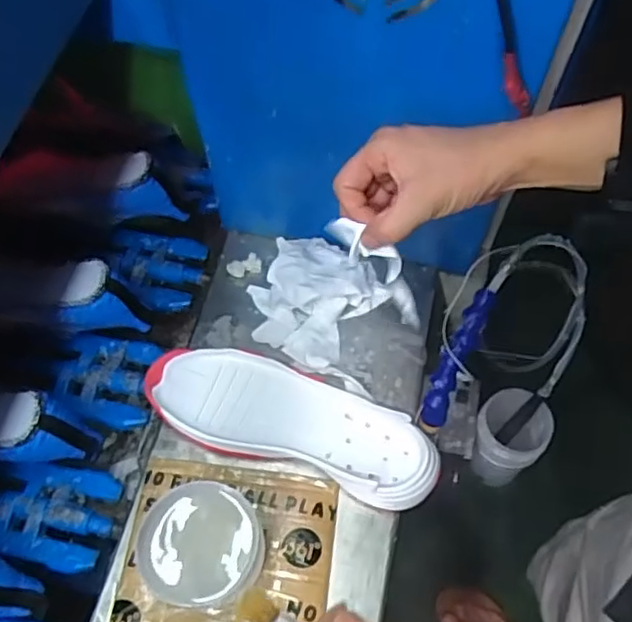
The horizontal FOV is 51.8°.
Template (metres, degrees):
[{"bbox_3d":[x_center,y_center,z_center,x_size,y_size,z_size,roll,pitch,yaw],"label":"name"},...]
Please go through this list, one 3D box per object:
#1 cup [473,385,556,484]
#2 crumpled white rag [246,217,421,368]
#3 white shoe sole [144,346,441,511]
[{"bbox_3d":[0.209,0.139,0.717,0.073,0.106,0.071,-1,61,2],"label":"cup"},{"bbox_3d":[0.015,-0.023,0.690,0.166,0.034,0.158,-9,61,-2],"label":"crumpled white rag"},{"bbox_3d":[-0.022,0.099,0.603,0.268,0.032,0.094,16,63,11],"label":"white shoe sole"}]

